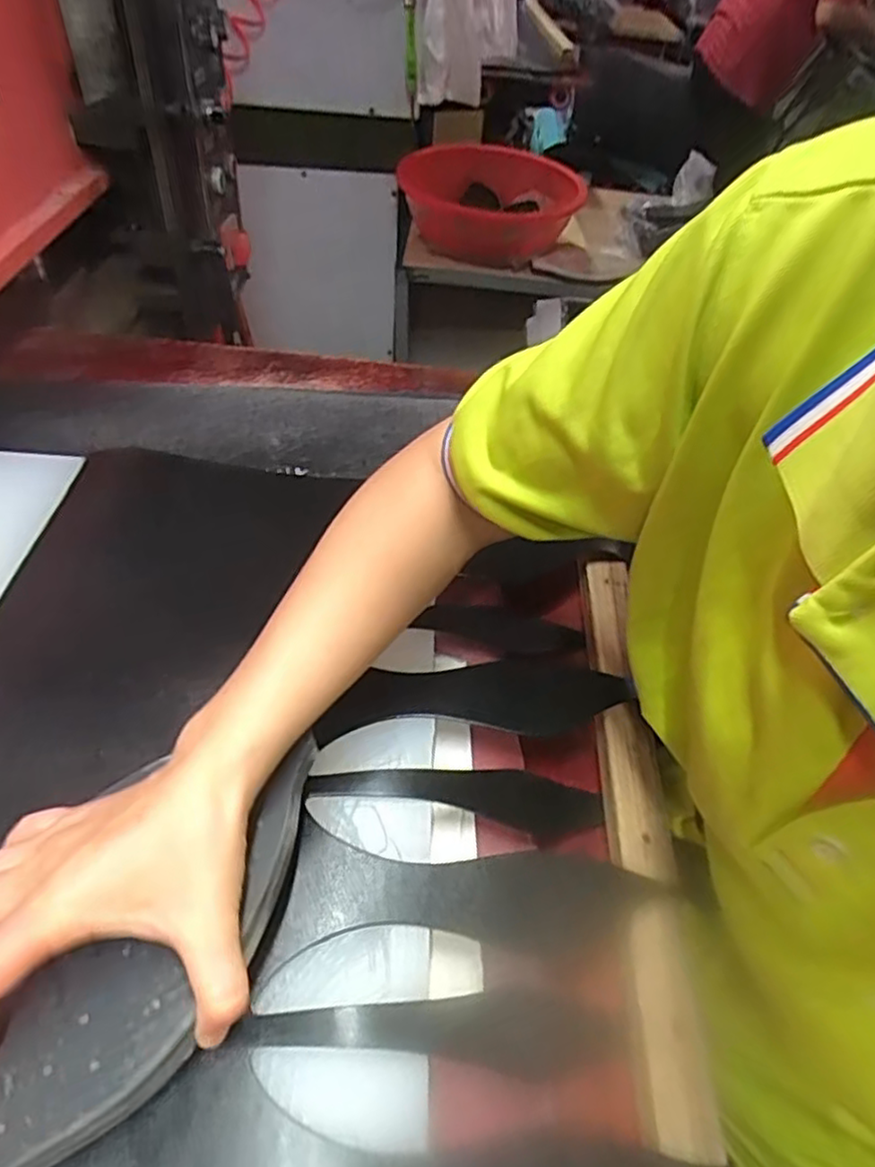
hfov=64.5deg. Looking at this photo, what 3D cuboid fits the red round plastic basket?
[{"bbox_3d":[0.122,-0.847,1.538,0.399,0.139,0.318,-1,48,-7],"label":"red round plastic basket"}]

